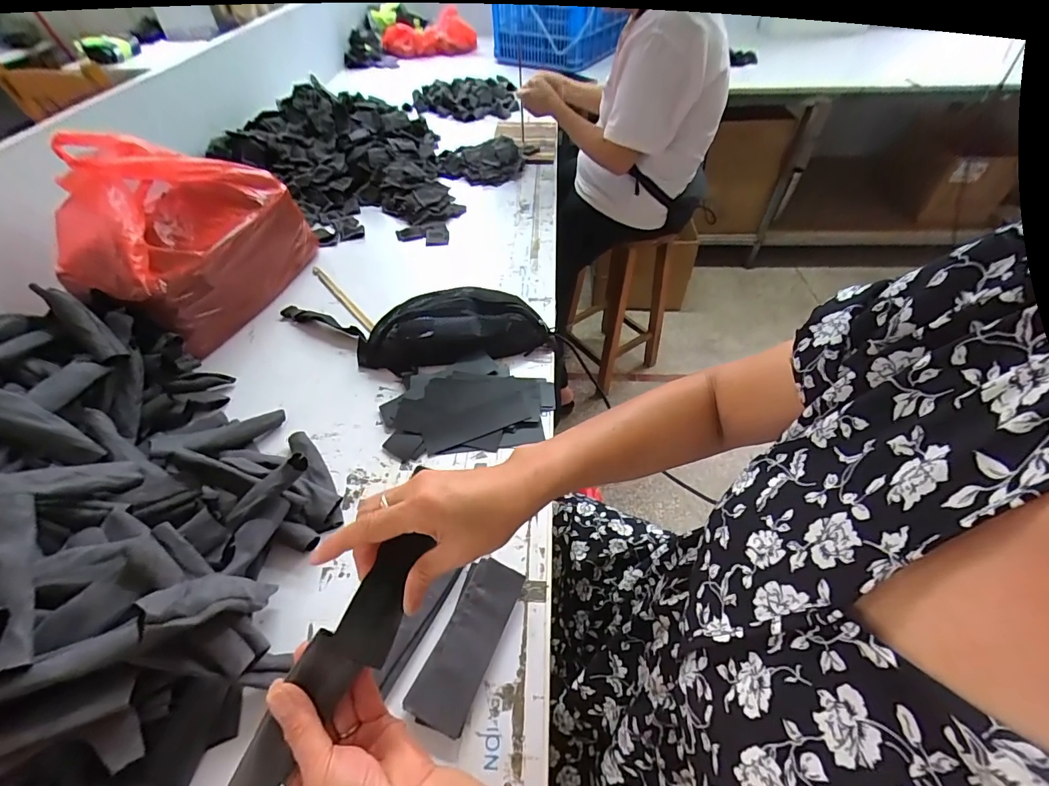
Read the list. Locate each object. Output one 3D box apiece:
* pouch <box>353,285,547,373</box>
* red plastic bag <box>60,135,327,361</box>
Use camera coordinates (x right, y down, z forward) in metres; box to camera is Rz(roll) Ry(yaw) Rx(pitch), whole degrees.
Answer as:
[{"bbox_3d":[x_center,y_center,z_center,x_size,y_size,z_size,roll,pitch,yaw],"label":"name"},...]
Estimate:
[{"bbox_3d":[-0.121,-0.118,0.722,0.300,0.065,0.137,-10,49,-7],"label":"pouch"},{"bbox_3d":[-0.549,-0.254,0.729,0.216,0.265,0.325,6,49,6],"label":"red plastic bag"}]

